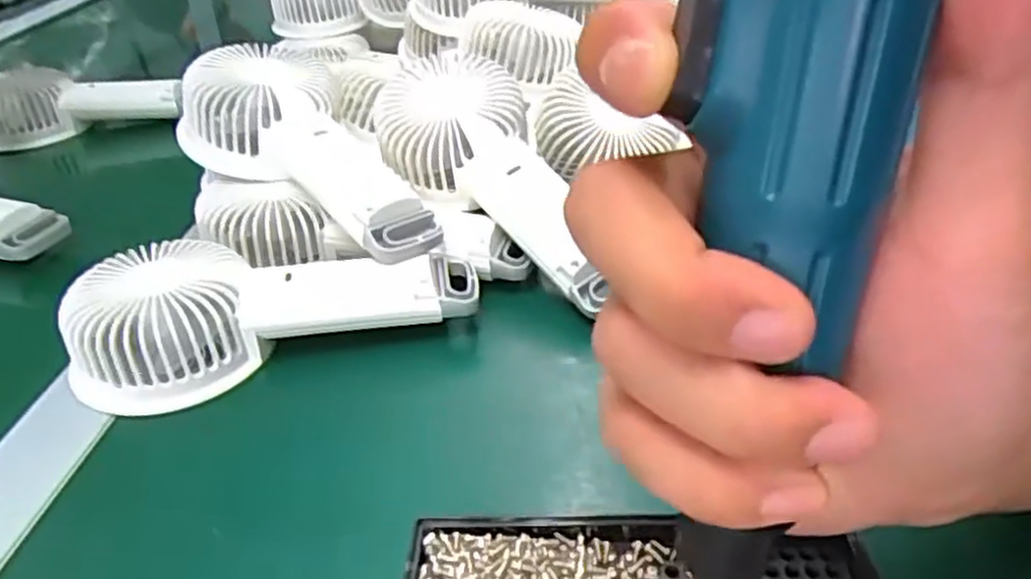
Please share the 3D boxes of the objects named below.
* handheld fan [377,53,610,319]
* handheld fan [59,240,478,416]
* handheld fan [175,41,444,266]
[{"bbox_3d":[-0.014,-0.064,0.398,0.082,0.040,0.156,-25,66,-29],"label":"handheld fan"},{"bbox_3d":[-0.108,0.005,0.351,0.177,0.047,0.075,-12,36,-12],"label":"handheld fan"},{"bbox_3d":[-0.102,-0.071,0.401,0.171,0.041,0.084,39,50,20],"label":"handheld fan"}]

